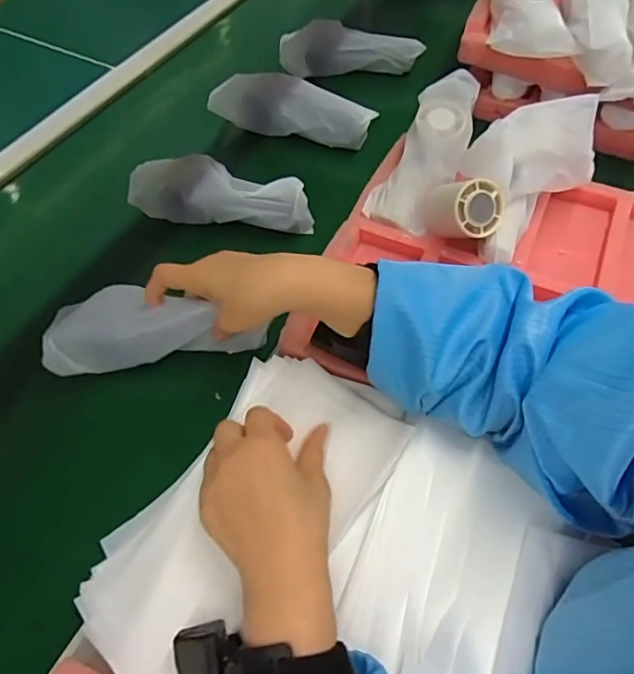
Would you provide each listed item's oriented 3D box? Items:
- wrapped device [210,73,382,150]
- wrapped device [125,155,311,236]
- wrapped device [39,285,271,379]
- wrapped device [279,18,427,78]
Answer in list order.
[{"bbox_3d":[-0.029,-0.287,0.669,0.206,0.057,0.049,10,57,7],"label":"wrapped device"},{"bbox_3d":[-0.106,-0.155,0.581,0.203,0.061,0.051,7,57,5],"label":"wrapped device"},{"bbox_3d":[-0.138,-0.012,0.468,0.181,0.057,0.068,-1,56,-13],"label":"wrapped device"},{"bbox_3d":[0.046,-0.404,0.751,0.203,0.060,0.040,5,56,4],"label":"wrapped device"}]

